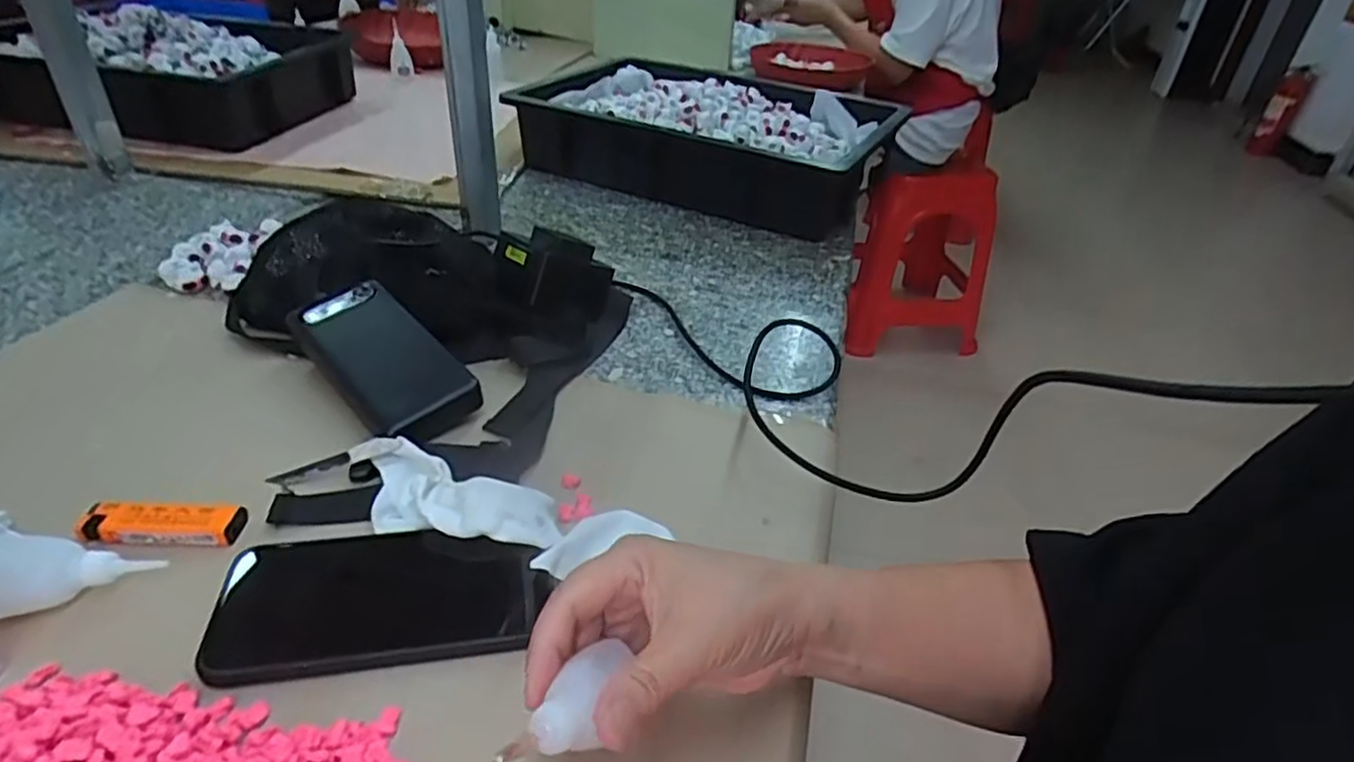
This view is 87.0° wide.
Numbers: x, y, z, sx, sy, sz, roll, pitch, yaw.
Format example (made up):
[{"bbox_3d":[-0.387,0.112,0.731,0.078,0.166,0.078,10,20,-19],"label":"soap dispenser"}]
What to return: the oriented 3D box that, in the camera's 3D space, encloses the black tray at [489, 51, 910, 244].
[{"bbox_3d":[0.036,-0.315,0.921,0.438,0.103,0.287,19,38,21],"label":"black tray"}]

